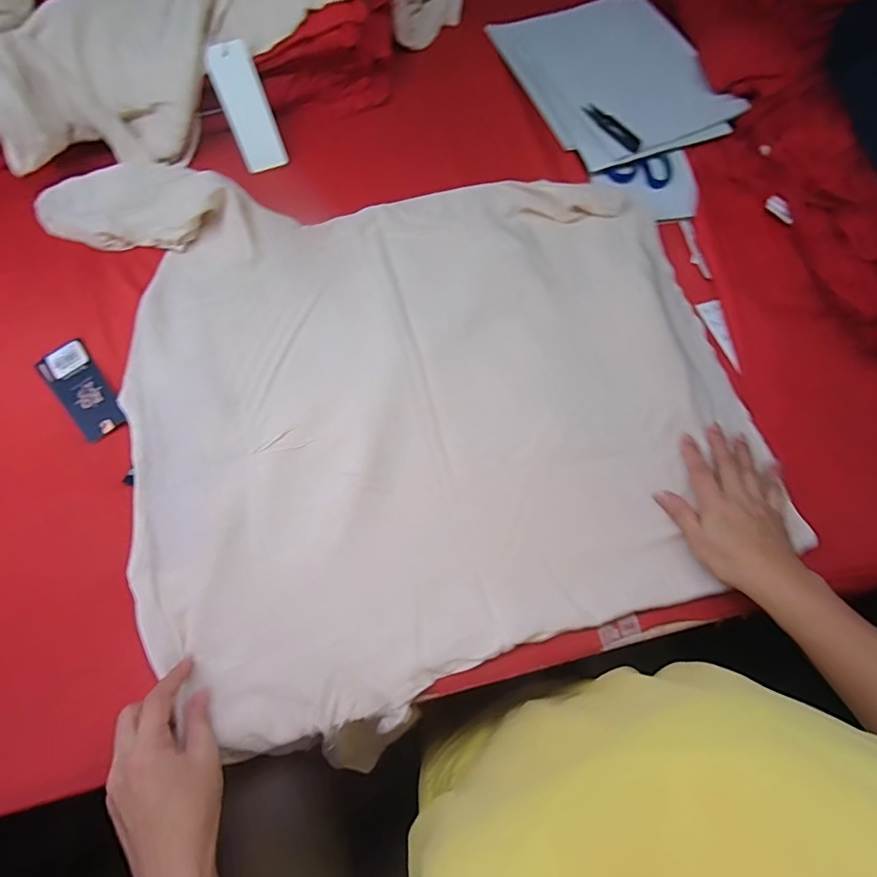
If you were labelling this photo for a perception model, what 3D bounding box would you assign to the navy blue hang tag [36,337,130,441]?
[{"bbox_3d":[-0.367,-0.050,0.468,0.046,0.008,0.115,-36,77,-14],"label":"navy blue hang tag"}]

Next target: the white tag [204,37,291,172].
[{"bbox_3d":[-0.223,-0.383,0.531,0.053,0.120,0.005,-19,35,-4],"label":"white tag"}]

